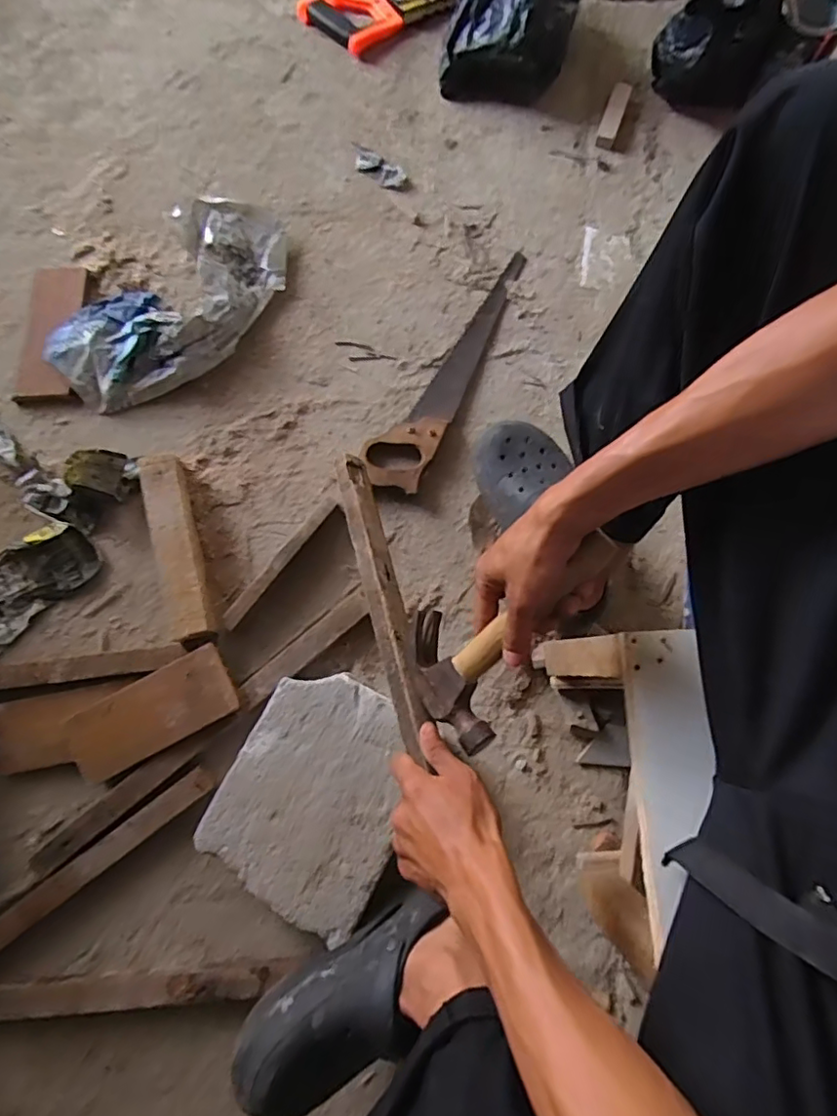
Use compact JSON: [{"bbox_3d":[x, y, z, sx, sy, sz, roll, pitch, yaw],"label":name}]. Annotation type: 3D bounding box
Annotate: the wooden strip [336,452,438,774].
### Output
[{"bbox_3d":[-0.040,0.025,0.578,0.036,0.017,0.312,-15,63,-3],"label":"wooden strip"}]

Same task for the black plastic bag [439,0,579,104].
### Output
[{"bbox_3d":[0.132,-0.789,0.850,0.176,0.153,0.164,18,79,4],"label":"black plastic bag"}]

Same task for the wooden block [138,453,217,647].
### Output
[{"bbox_3d":[-0.306,-0.013,0.746,0.055,0.051,0.245,-16,79,-3],"label":"wooden block"}]

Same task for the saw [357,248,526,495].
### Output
[{"bbox_3d":[0.054,-0.261,0.806,0.085,0.031,0.398,33,80,6],"label":"saw"}]

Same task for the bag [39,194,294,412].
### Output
[{"bbox_3d":[-0.339,-0.359,0.810,0.188,0.055,0.358,39,81,7],"label":"bag"}]

